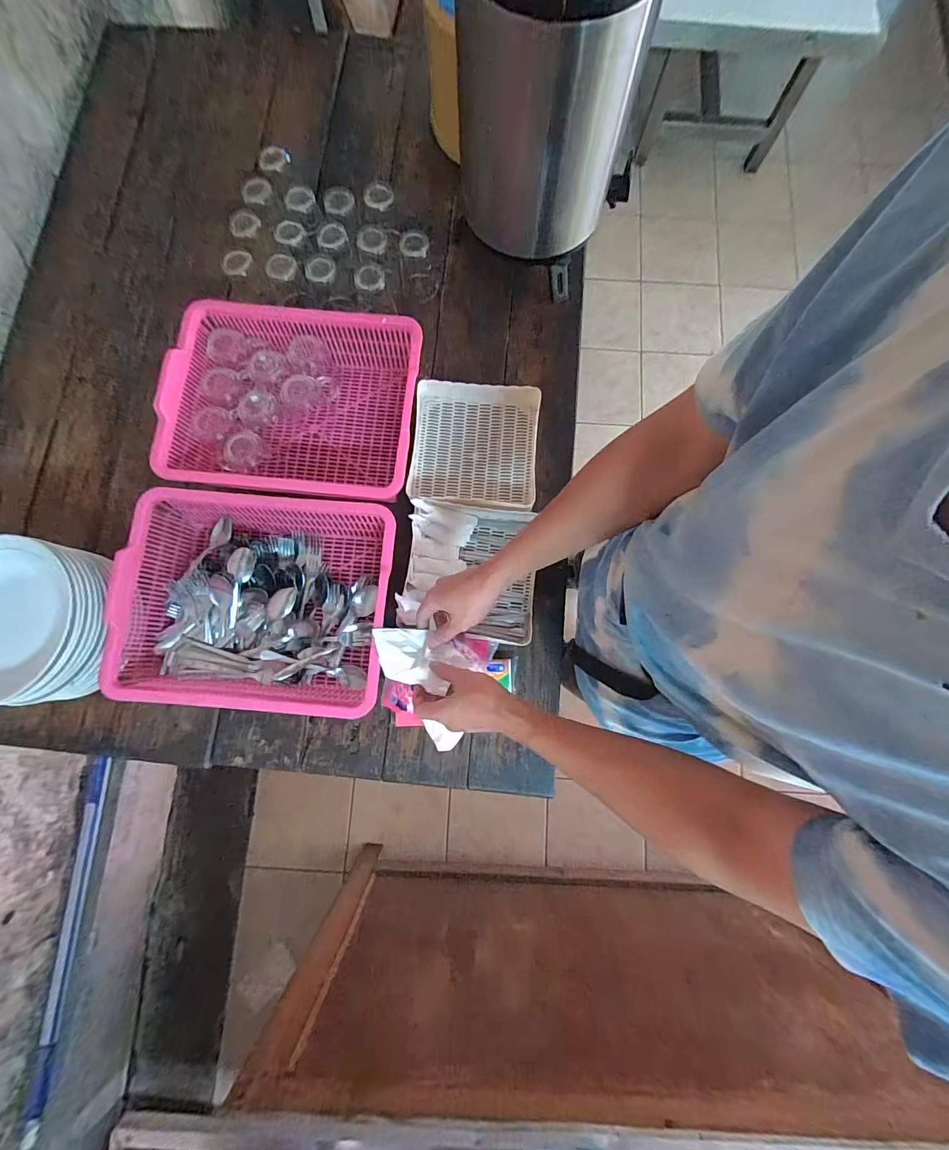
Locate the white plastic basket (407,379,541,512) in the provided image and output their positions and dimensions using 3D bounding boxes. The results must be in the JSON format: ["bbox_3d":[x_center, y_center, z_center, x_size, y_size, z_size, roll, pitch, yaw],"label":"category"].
[{"bbox_3d":[-0.001,-0.214,0.750,0.213,0.058,0.213,4,80,1],"label":"white plastic basket"}]

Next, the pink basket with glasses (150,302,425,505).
[{"bbox_3d":[-0.287,-0.270,0.723,0.384,0.120,0.302,4,80,1],"label":"pink basket with glasses"}]

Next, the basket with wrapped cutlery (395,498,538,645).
[{"bbox_3d":[-0.004,-0.009,0.705,0.208,0.073,0.212,6,80,2],"label":"basket with wrapped cutlery"}]

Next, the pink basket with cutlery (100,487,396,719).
[{"bbox_3d":[-0.321,0.040,0.672,0.385,0.112,0.305,5,80,1],"label":"pink basket with cutlery"}]

